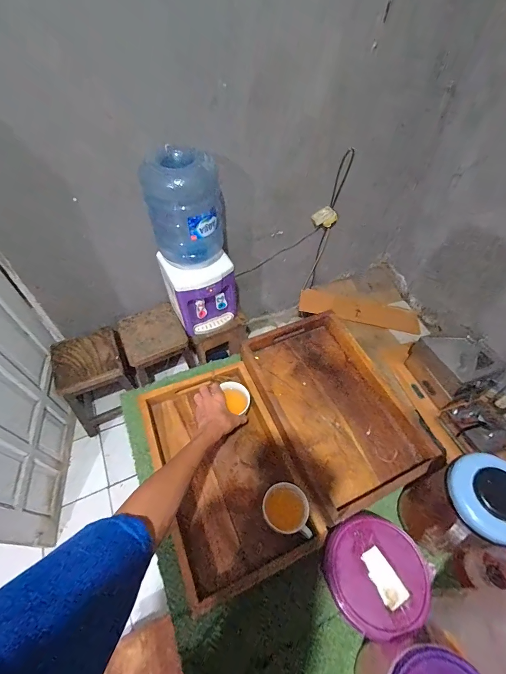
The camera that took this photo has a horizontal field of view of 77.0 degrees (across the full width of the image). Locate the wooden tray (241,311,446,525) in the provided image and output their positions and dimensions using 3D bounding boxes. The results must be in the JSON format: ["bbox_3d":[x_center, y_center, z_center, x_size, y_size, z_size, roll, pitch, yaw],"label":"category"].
[{"bbox_3d":[0.168,0.126,0.671,0.261,0.066,0.397,-22,58,-17],"label":"wooden tray"}]

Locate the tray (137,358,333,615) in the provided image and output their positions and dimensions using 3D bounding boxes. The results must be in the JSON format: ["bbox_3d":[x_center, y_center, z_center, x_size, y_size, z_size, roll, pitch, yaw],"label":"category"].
[{"bbox_3d":[-0.058,0.248,0.623,0.262,0.070,0.382,-20,57,-16],"label":"tray"}]

